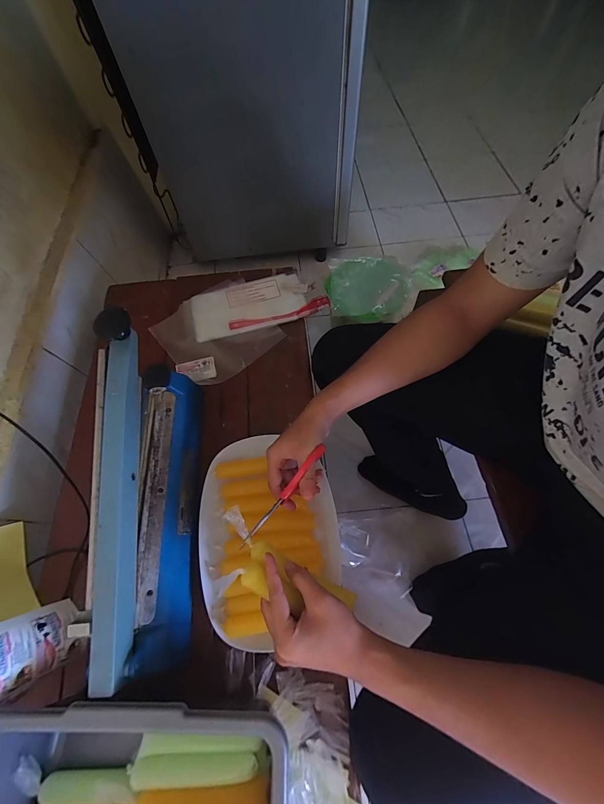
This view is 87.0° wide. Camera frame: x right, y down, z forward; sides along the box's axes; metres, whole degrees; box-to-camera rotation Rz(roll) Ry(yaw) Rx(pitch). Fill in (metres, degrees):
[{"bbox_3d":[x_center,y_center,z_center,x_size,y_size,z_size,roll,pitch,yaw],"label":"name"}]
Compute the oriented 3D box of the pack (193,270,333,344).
[{"bbox_3d":[-0.092,-0.203,0.652,0.262,0.025,0.118,-15,65,-5],"label":"pack"}]

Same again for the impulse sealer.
[{"bbox_3d":[-0.203,0.109,0.403,0.085,0.194,0.386,-5,64,0],"label":"impulse sealer"}]

